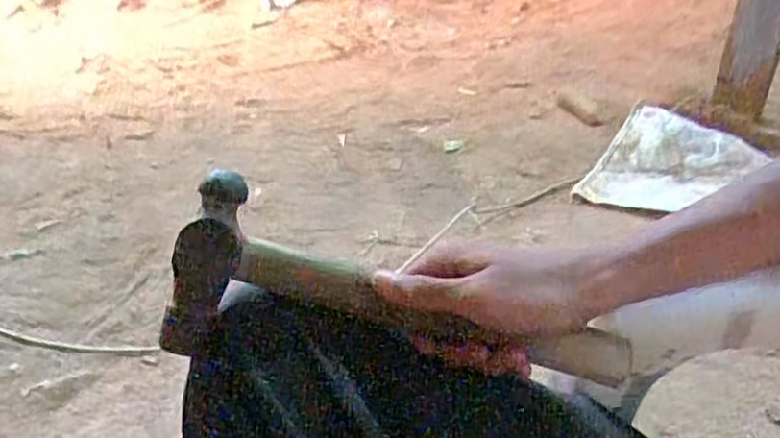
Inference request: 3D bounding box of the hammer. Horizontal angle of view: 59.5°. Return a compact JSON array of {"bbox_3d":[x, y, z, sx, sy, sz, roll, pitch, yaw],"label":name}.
[{"bbox_3d":[0.014,0.054,0.388,0.265,0.094,0.032,14,30,-9],"label":"hammer"}]

